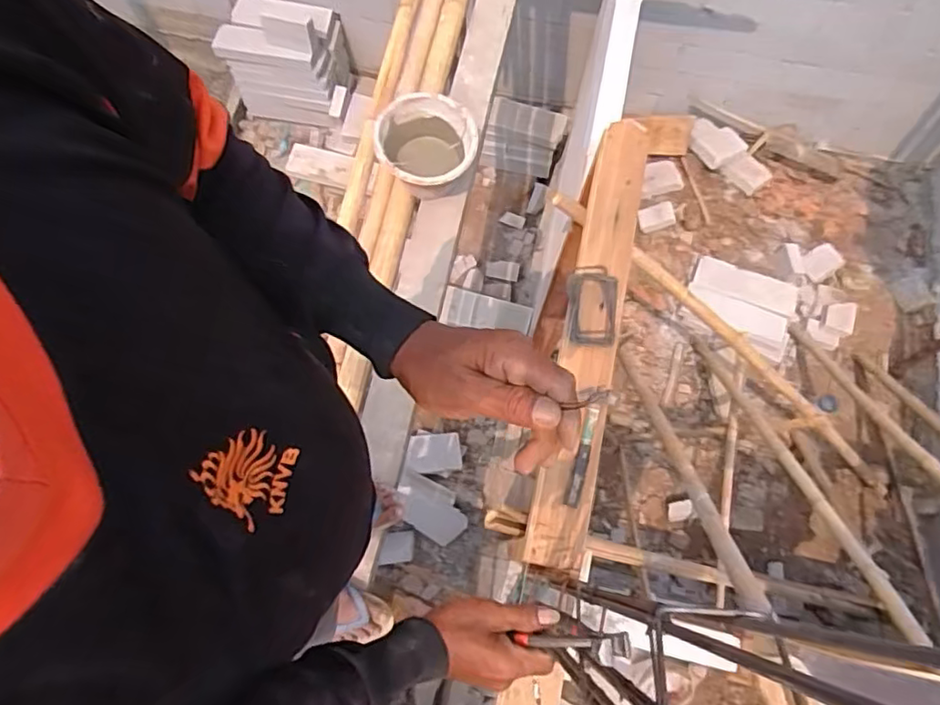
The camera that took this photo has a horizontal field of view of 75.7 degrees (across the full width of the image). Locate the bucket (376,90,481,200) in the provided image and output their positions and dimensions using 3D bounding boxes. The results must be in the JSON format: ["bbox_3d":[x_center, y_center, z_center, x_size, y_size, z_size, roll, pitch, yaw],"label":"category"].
[{"bbox_3d":[-0.113,-0.526,1.573,0.254,0.157,0.249,0,72,-1],"label":"bucket"}]

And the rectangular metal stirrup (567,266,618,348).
[{"bbox_3d":[0.245,-0.093,1.225,0.101,0.026,0.164,1,85,22],"label":"rectangular metal stirrup"}]

